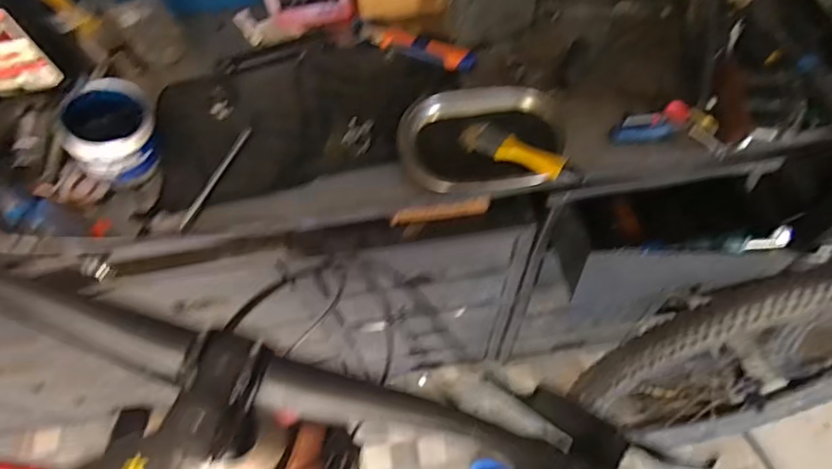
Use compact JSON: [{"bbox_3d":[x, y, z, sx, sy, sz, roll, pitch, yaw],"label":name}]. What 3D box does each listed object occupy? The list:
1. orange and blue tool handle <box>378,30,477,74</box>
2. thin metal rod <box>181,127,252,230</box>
[{"bbox_3d":[0.018,-0.270,0.797,0.143,0.013,0.037,19,64,13],"label":"orange and blue tool handle"},{"bbox_3d":[-0.267,-0.078,0.724,0.015,0.006,0.169,19,64,13],"label":"thin metal rod"}]

